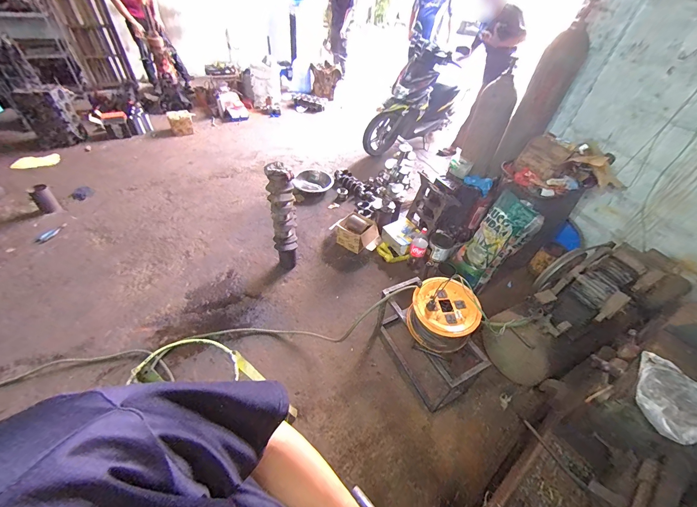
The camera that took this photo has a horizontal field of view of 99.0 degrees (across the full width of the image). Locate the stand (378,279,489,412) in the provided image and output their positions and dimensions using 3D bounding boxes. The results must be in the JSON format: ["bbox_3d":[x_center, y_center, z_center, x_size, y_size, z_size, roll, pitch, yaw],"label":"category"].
[{"bbox_3d":[0.381,0.456,1.533,0.265,0.356,0.568,-21,53,-23],"label":"stand"}]

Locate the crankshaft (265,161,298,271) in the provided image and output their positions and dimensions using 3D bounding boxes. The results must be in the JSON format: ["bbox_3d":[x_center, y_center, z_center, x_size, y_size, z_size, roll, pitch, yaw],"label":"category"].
[{"bbox_3d":[-0.385,-0.179,1.783,0.145,0.719,0.140,-5,47,-11],"label":"crankshaft"}]

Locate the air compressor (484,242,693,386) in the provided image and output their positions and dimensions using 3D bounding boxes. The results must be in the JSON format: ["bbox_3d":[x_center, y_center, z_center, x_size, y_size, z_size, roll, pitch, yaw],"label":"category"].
[{"bbox_3d":[1.057,0.251,1.378,0.698,0.511,0.347,-16,50,-20],"label":"air compressor"}]

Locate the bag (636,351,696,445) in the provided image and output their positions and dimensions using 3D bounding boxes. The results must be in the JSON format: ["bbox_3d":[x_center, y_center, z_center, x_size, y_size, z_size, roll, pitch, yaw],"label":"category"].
[{"bbox_3d":[0.858,0.384,0.756,0.203,0.035,0.215,26,49,18],"label":"bag"}]

